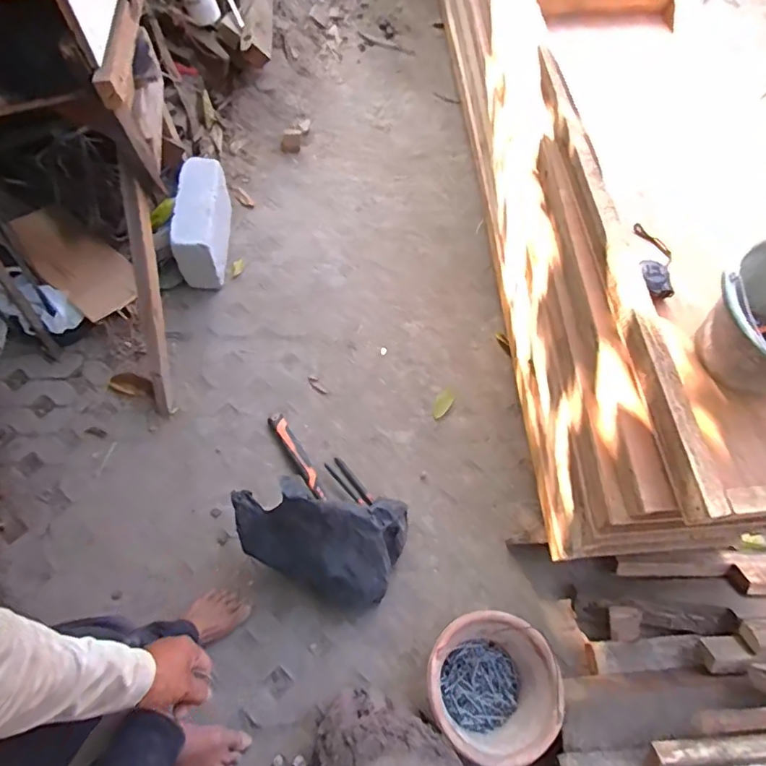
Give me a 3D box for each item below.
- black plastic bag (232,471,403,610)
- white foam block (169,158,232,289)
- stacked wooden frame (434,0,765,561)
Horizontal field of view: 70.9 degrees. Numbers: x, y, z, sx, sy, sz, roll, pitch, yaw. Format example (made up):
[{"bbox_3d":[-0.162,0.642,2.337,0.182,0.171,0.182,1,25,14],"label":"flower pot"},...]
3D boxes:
[{"bbox_3d":[-0.129,0.335,1.113,0.346,0.285,0.216,6,67,-1],"label":"black plastic bag"},{"bbox_3d":[-0.477,-0.427,1.427,0.104,0.183,0.293,2,67,-3],"label":"white foam block"},{"bbox_3d":[0.510,-0.731,1.409,0.454,0.495,2.213,-3,68,-5],"label":"stacked wooden frame"}]

